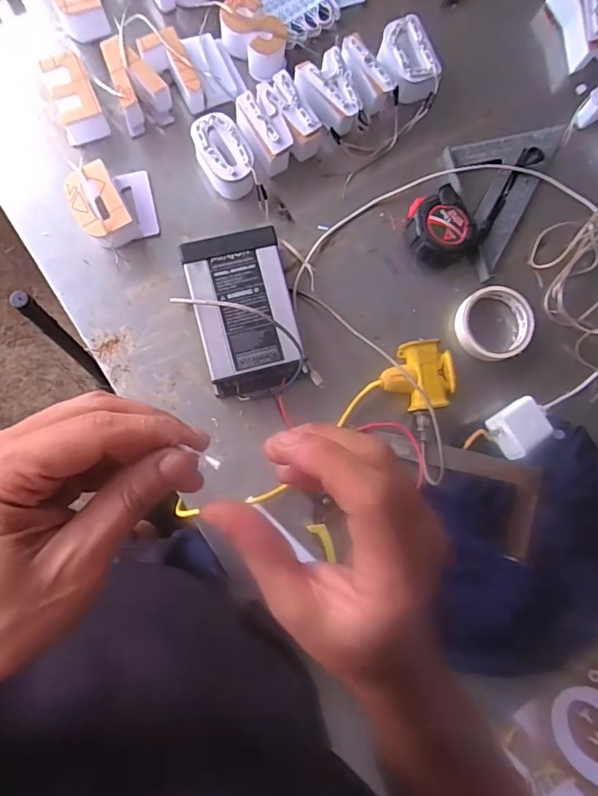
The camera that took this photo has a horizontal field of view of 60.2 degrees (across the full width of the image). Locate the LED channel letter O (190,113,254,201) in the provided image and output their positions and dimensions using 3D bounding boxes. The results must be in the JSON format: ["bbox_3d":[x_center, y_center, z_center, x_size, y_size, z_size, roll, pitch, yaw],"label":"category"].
[{"bbox_3d":[-0.090,-0.290,0.625,0.057,0.046,0.098,-27,89,-6],"label":"LED channel letter O"}]

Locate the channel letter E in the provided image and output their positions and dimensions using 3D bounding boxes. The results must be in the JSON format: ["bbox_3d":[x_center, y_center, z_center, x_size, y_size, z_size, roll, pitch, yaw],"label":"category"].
[{"bbox_3d":[-0.268,-0.359,0.621,0.060,0.043,0.087,-21,89,-6],"label":"channel letter E"}]

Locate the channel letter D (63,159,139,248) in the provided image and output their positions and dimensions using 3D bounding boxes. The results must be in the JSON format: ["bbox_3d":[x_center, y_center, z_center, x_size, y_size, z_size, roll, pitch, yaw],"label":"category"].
[{"bbox_3d":[-0.235,-0.227,0.607,0.061,0.045,0.094,-27,89,-6],"label":"channel letter D"}]

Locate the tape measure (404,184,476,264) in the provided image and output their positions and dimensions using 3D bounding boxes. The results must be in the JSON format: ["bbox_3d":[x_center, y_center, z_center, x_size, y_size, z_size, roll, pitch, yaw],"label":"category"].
[{"bbox_3d":[0.179,-0.216,0.647,0.080,0.041,0.080,0,86,-5],"label":"tape measure"}]

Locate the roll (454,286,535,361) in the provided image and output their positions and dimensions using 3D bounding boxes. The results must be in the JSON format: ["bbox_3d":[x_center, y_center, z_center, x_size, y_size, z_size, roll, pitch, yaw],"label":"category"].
[{"bbox_3d":[0.244,-0.094,0.642,0.096,0.037,0.089,0,86,-5],"label":"roll"}]

